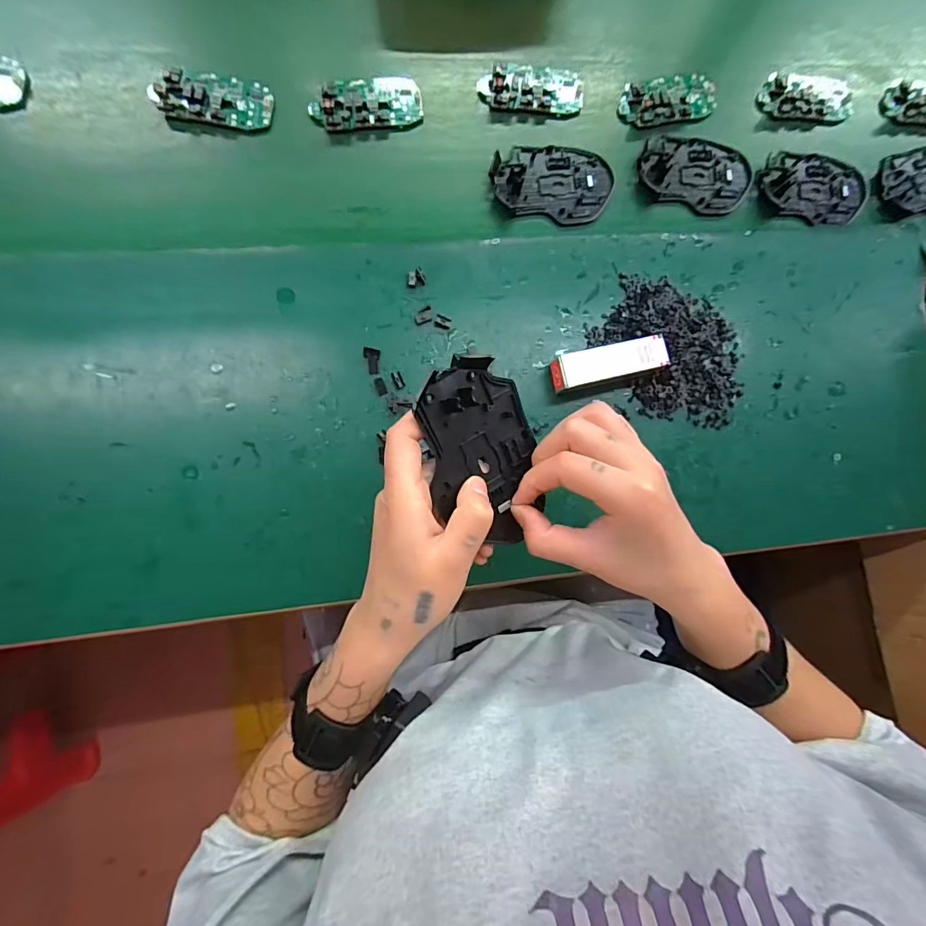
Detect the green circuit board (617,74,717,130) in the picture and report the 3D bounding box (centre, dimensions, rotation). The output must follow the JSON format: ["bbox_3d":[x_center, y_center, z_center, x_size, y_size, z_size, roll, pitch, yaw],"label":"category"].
[{"bbox_3d":[0.202,-0.354,0.428,0.100,0.008,0.051,-17,86,-8],"label":"green circuit board"}]

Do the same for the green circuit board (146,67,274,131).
[{"bbox_3d":[-0.213,-0.311,0.377,0.093,0.012,0.041,1,84,-6],"label":"green circuit board"}]

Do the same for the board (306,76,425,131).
[{"bbox_3d":[-0.085,-0.320,0.392,0.097,0.013,0.045,-17,86,-8],"label":"board"}]

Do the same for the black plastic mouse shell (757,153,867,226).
[{"bbox_3d":[0.347,-0.273,0.438,0.112,0.011,0.069,1,84,-6],"label":"black plastic mouse shell"}]

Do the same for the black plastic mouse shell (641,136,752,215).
[{"bbox_3d":[0.225,-0.278,0.425,0.112,0.010,0.071,8,84,-5],"label":"black plastic mouse shell"}]

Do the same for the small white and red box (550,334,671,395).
[{"bbox_3d":[0.124,-0.084,0.379,0.097,0.027,0.029,-14,86,-7],"label":"small white and red box"}]

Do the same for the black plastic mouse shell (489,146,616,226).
[{"bbox_3d":[0.084,-0.257,0.403,0.113,0.014,0.071,-5,85,-7],"label":"black plastic mouse shell"}]

